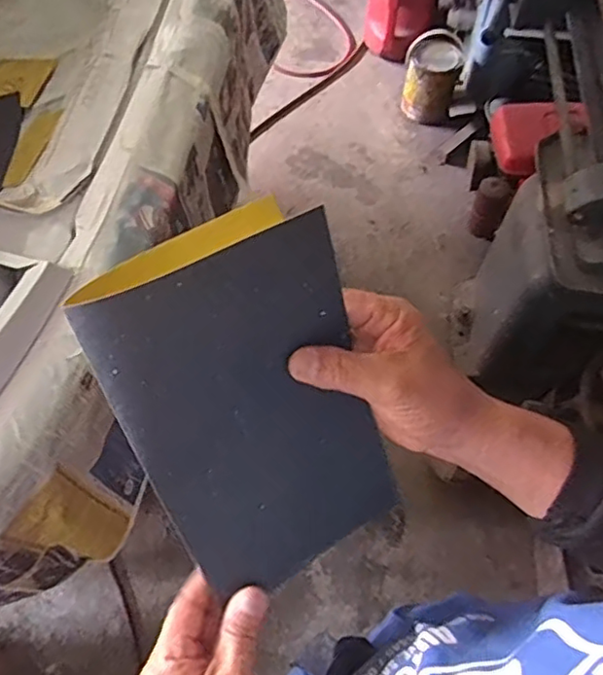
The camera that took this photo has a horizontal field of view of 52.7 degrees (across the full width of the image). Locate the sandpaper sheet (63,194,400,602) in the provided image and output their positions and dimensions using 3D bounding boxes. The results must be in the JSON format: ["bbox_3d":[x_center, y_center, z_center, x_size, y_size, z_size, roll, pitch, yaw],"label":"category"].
[{"bbox_3d":[-0.024,0.046,0.349,0.134,0.224,0.014,-27,27,-15],"label":"sandpaper sheet"}]

